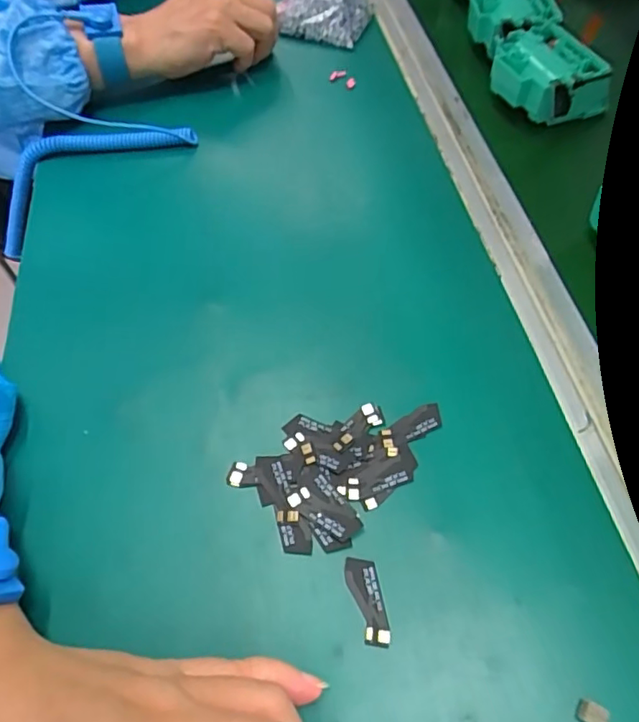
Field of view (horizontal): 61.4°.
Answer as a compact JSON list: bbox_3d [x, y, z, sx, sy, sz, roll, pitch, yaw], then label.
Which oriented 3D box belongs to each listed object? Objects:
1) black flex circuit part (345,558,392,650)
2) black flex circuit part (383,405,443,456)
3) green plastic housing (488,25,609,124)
[{"bbox_3d":[0.021,0.105,0.236,0.014,0.004,0.037,-11,57,-5],"label":"black flex circuit part"},{"bbox_3d":[0.048,0.035,0.279,0.038,0.004,0.014,-31,61,-17],"label":"black flex circuit part"},{"bbox_3d":[0.180,-0.229,0.430,0.068,0.037,0.076,-22,59,-12],"label":"green plastic housing"}]

